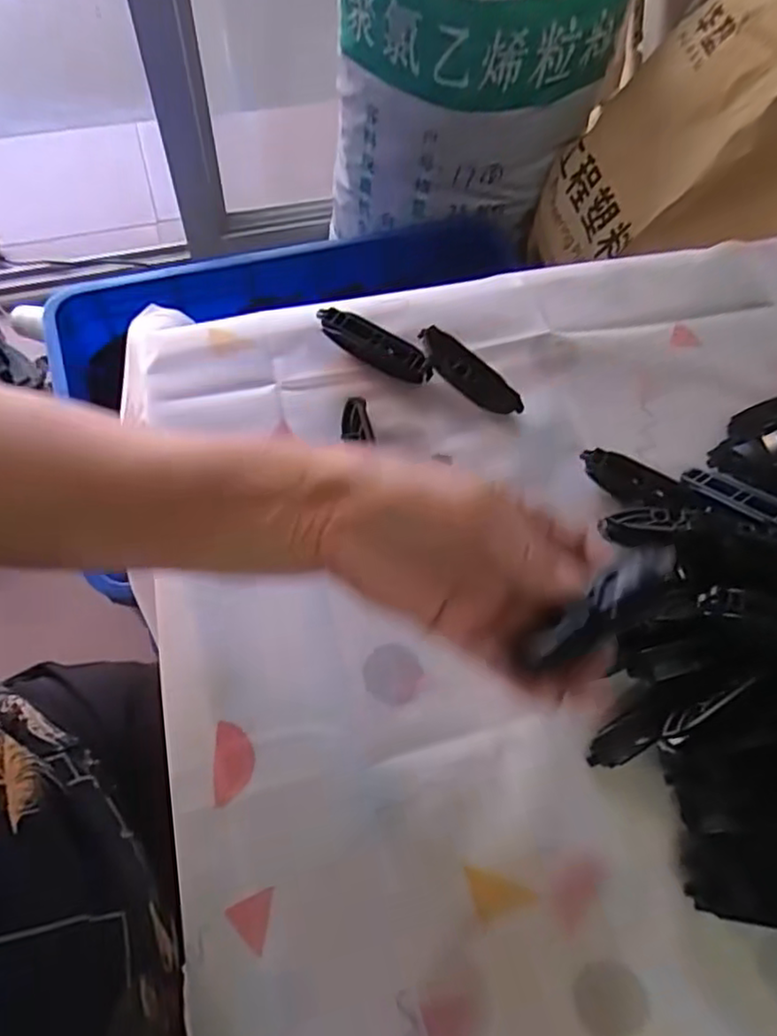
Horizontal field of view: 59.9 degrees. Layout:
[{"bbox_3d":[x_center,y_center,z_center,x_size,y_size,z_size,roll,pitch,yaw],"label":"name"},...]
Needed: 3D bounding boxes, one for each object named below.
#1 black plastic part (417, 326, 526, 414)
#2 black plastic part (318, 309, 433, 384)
[{"bbox_3d":[0.051,-0.093,0.433,0.080,0.014,0.021,40,69,13],"label":"black plastic part"},{"bbox_3d":[-0.009,-0.110,0.435,0.080,0.021,0.019,28,67,8],"label":"black plastic part"}]

